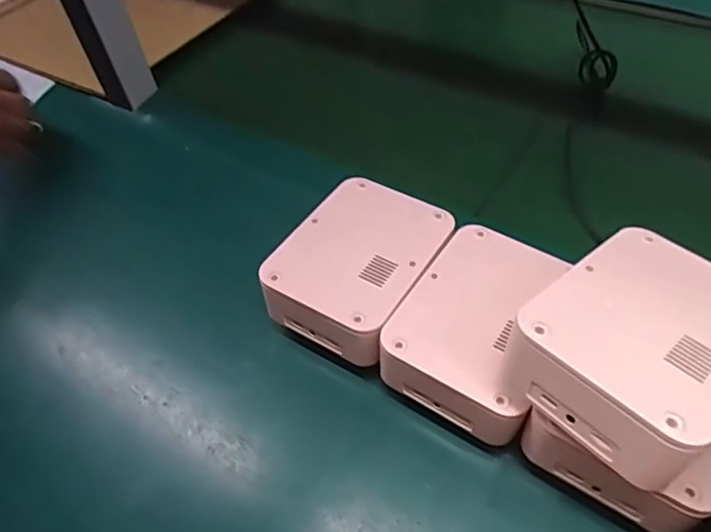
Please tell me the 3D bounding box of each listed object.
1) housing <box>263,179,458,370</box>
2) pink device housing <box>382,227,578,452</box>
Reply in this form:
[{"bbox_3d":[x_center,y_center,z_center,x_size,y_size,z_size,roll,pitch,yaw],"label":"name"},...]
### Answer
[{"bbox_3d":[0.005,0.002,0.416,0.098,0.061,0.134,24,58,23],"label":"housing"},{"bbox_3d":[0.085,0.045,0.378,0.097,0.064,0.131,23,58,23],"label":"pink device housing"}]

